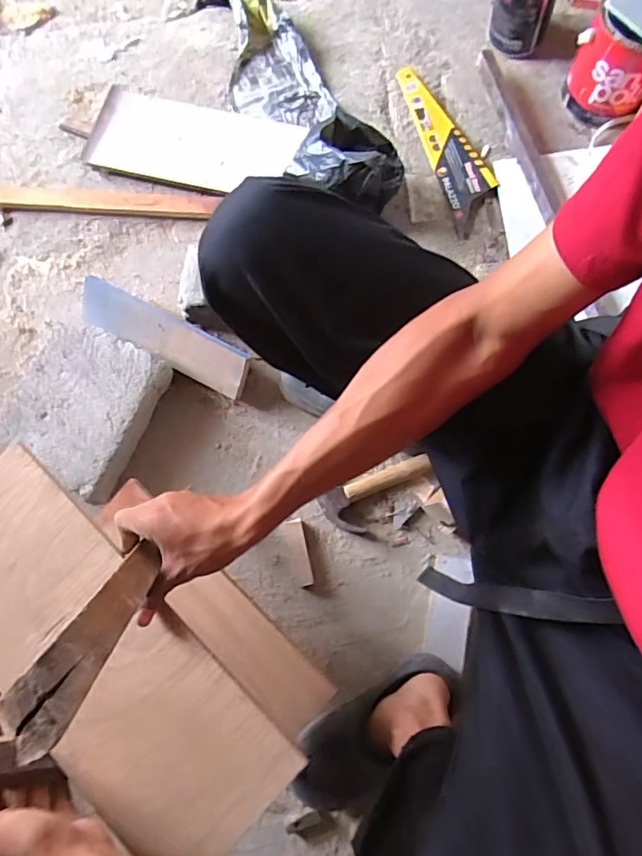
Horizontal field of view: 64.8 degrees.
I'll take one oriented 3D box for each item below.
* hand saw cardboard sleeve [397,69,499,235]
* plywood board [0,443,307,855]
[{"bbox_3d":[0.240,-0.543,0.962,0.088,0.016,0.367,-19,78,-3],"label":"hand saw cardboard sleeve"},{"bbox_3d":[-0.207,0.199,0.451,0.388,0.014,0.153,42,81,11],"label":"plywood board"}]

